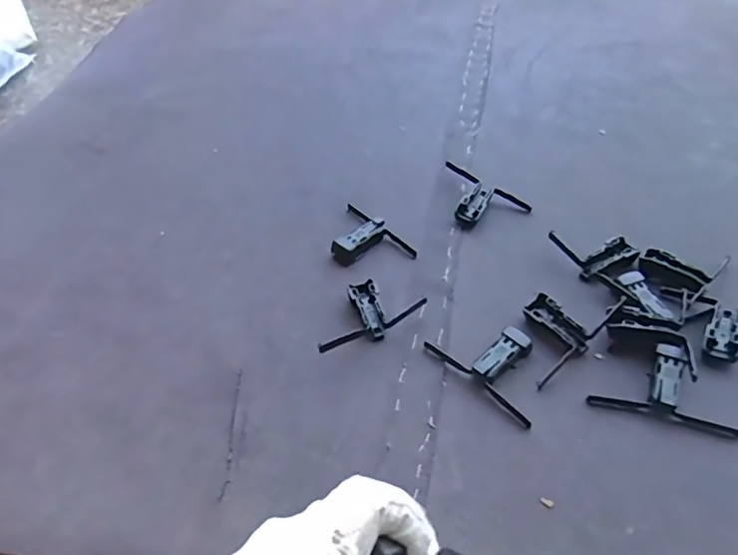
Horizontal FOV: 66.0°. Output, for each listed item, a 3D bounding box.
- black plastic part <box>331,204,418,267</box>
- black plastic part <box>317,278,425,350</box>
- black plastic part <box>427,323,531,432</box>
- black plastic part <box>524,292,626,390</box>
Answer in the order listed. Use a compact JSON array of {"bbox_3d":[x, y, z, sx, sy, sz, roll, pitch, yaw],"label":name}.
[{"bbox_3d":[-0.008,-0.034,0.466,0.051,0.016,0.085,-30,51,-23],"label":"black plastic part"},{"bbox_3d":[-0.005,0.027,0.408,0.082,0.014,0.046,-28,50,-22],"label":"black plastic part"},{"bbox_3d":[0.085,0.053,0.375,0.047,0.014,0.084,-34,53,-26],"label":"black plastic part"},{"bbox_3d":[0.127,0.032,0.386,0.079,0.024,0.047,-31,51,-24],"label":"black plastic part"}]

